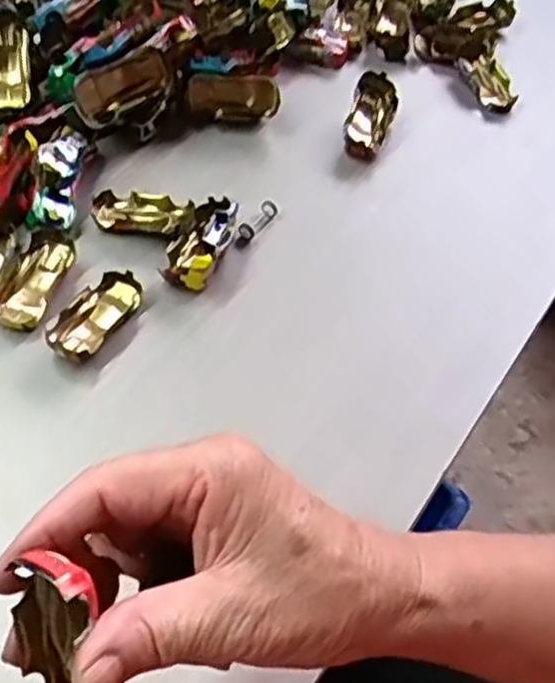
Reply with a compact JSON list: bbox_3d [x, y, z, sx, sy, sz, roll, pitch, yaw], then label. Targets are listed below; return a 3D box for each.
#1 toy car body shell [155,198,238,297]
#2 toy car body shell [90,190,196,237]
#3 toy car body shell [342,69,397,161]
[{"bbox_3d":[-0.046,-0.062,0.465,0.032,0.025,0.063,16,53,6],"label":"toy car body shell"},{"bbox_3d":[-0.085,-0.079,0.481,0.065,0.013,0.030,13,53,3],"label":"toy car body shell"},{"bbox_3d":[0.065,-0.159,0.551,0.030,0.015,0.068,16,67,7],"label":"toy car body shell"}]

